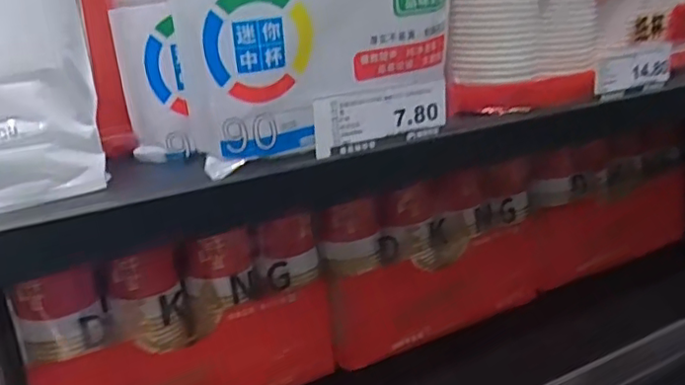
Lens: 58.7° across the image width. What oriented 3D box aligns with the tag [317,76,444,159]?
[{"bbox_3d":[0.027,-0.051,0.403,0.100,0.038,0.004,-13,17,-25],"label":"tag"}]

